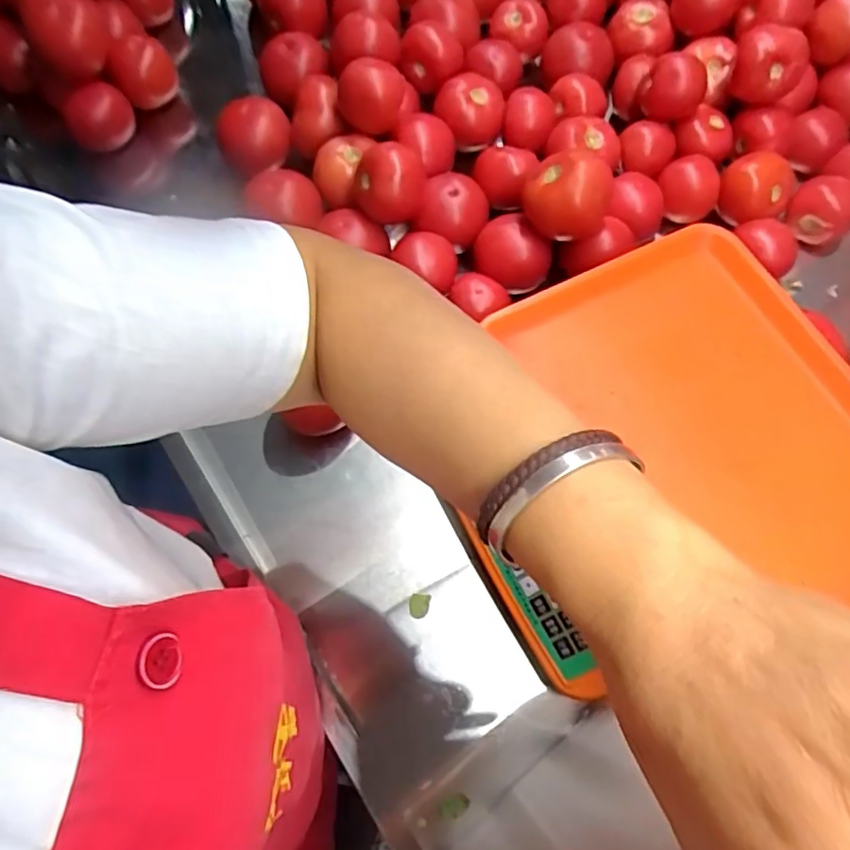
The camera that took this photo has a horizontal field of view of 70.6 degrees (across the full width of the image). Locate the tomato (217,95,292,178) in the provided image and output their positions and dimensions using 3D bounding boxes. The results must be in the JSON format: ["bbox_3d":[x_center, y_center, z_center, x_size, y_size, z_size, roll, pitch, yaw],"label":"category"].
[{"bbox_3d":[-0.168,-0.280,0.588,0.073,0.061,0.057,-10,69,-5],"label":"tomato"}]

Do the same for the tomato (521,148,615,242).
[{"bbox_3d":[0.121,-0.198,0.501,0.069,0.069,0.068,0,69,-1],"label":"tomato"}]

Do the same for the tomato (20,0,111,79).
[{"bbox_3d":[-0.349,-0.389,0.575,0.072,0.059,0.058,-28,72,-11],"label":"tomato"}]

